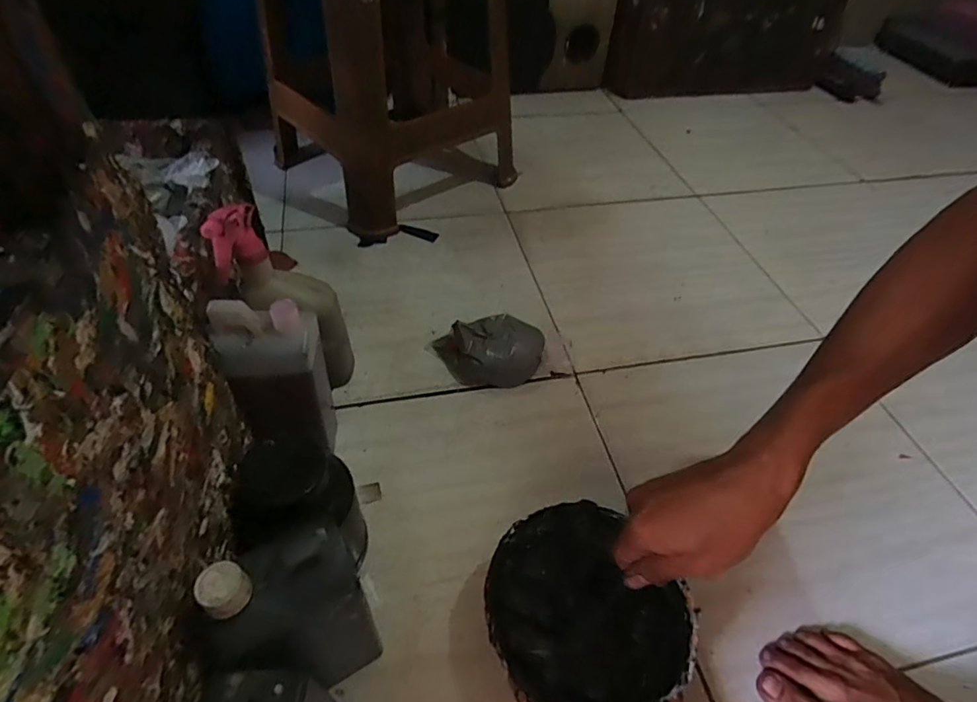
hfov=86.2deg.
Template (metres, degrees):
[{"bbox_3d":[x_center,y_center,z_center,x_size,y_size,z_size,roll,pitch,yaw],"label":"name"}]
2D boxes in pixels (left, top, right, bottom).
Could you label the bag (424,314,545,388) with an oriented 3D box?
[{"bbox_3d":[0.001,-0.001,0.698,0.149,0.059,0.093,-3,48,-6],"label":"bag"}]

